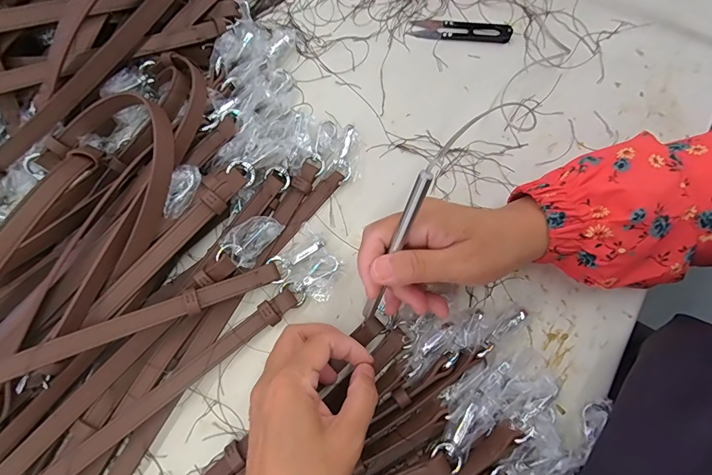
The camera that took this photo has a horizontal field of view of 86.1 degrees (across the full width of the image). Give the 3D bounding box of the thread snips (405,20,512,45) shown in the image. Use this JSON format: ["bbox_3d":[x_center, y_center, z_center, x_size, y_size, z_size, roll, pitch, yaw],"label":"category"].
[{"bbox_3d":[0.108,-0.215,0.394,0.101,0.007,0.029,5,75,2],"label":"thread snips"}]

